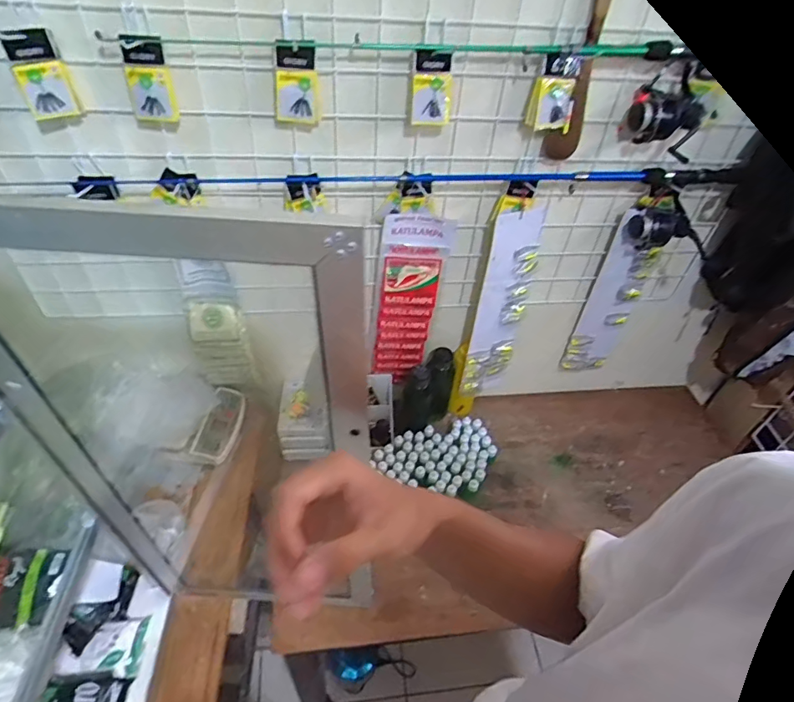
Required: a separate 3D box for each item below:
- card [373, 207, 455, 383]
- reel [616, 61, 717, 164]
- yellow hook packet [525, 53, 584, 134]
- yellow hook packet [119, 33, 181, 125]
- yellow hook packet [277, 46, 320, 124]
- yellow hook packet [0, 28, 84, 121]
[{"bbox_3d":[0.022,-0.081,0.931,0.109,0.385,0.022,2,44,-6],"label":"card"},{"bbox_3d":[0.378,-0.333,0.698,0.107,0.111,0.064,23,47,17],"label":"reel"},{"bbox_3d":[0.215,-0.354,0.691,0.061,0.116,0.022,21,68,17],"label":"yellow hook packet"},{"bbox_3d":[-0.309,-0.336,0.631,0.049,0.099,0.019,0,45,-6],"label":"yellow hook packet"},{"bbox_3d":[-0.129,-0.341,0.651,0.053,0.088,0.023,-7,46,-13],"label":"yellow hook packet"},{"bbox_3d":[-0.421,-0.327,0.602,0.054,0.092,0.024,-26,52,-28],"label":"yellow hook packet"}]

